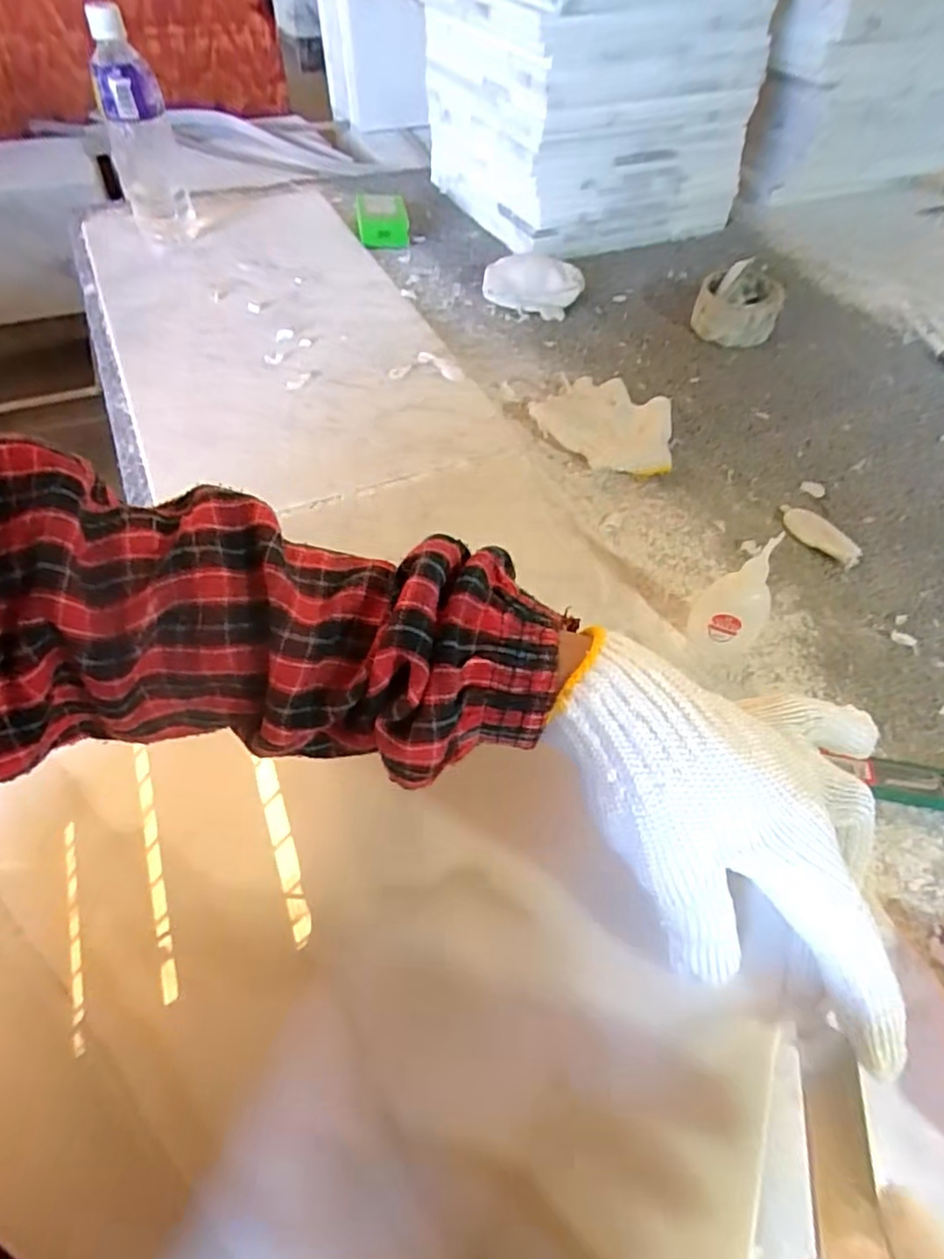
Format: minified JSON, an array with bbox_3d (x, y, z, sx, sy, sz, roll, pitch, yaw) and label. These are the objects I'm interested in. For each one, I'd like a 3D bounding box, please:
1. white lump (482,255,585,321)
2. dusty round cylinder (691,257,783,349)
[{"bbox_3d":[0.065,-0.381,0.725,0.109,0.040,0.055,19,56,11],"label":"white lump"},{"bbox_3d":[0.283,-0.346,0.697,0.086,0.055,0.077,19,56,11],"label":"dusty round cylinder"}]

